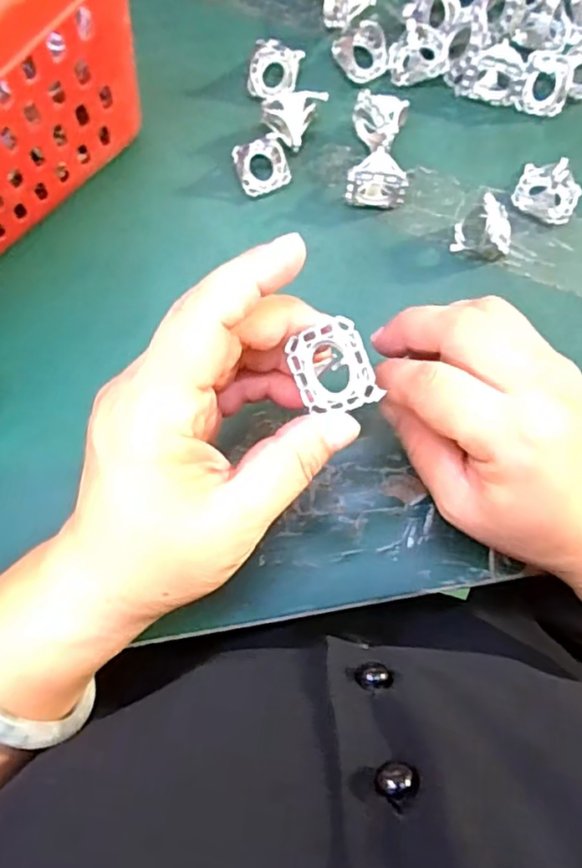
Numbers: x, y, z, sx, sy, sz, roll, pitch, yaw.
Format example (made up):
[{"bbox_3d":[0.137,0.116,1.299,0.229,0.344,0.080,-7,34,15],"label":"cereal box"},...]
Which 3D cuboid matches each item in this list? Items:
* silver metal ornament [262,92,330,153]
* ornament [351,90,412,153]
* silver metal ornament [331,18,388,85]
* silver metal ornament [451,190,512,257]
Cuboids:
[{"bbox_3d":[0.000,-0.167,0.327,0.026,0.023,0.028,30,81,7],"label":"silver metal ornament"},{"bbox_3d":[0.045,-0.160,0.325,0.027,0.023,0.024,10,79,3],"label":"ornament"},{"bbox_3d":[0.039,-0.207,0.338,0.025,0.018,0.027,0,79,1],"label":"silver metal ornament"},{"bbox_3d":[0.098,-0.102,0.311,0.029,0.027,0.020,16,80,4],"label":"silver metal ornament"}]

